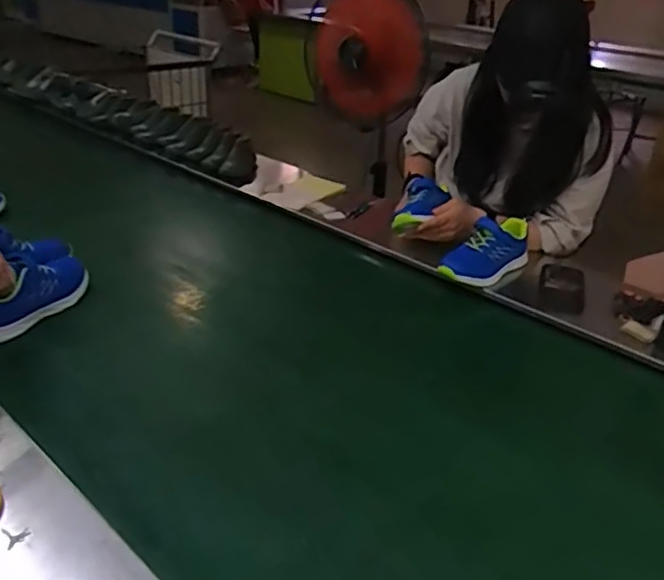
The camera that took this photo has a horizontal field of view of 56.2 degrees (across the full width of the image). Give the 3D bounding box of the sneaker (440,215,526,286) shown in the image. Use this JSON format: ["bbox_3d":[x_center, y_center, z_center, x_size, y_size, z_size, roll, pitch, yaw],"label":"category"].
[{"bbox_3d":[0.316,-0.071,1.240,0.247,0.091,0.079,-27,39,-32],"label":"sneaker"}]

